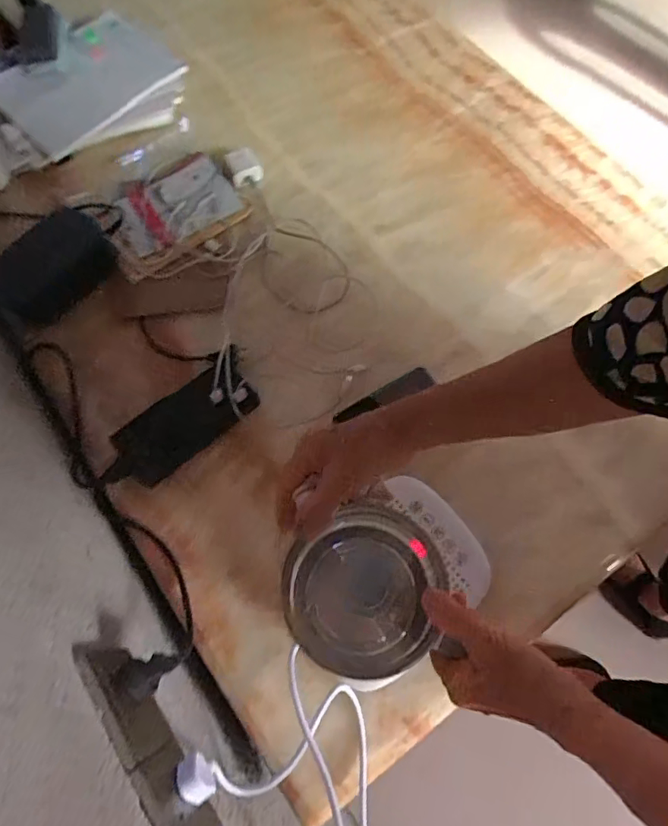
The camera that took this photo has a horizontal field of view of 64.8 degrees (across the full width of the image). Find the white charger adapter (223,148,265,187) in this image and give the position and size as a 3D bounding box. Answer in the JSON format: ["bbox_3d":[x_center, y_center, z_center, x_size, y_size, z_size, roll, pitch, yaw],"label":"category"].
[{"bbox_3d":[-0.133,-0.369,0.779,0.046,0.026,0.044,-20,71,-8],"label":"white charger adapter"}]

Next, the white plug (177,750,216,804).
[{"bbox_3d":[-0.105,0.279,0.404,0.022,0.029,0.031,-34,71,-12],"label":"white plug"}]

